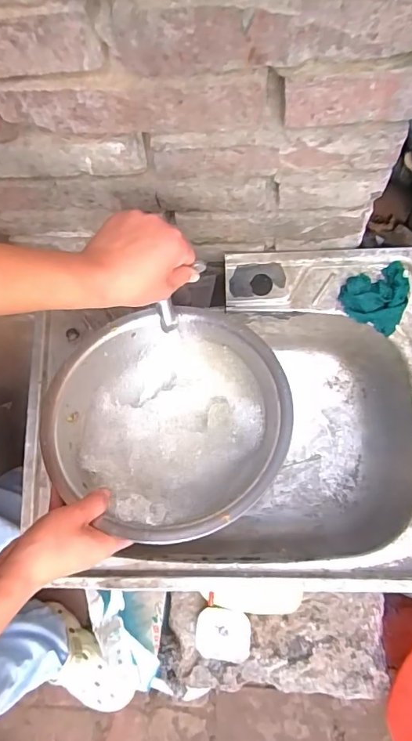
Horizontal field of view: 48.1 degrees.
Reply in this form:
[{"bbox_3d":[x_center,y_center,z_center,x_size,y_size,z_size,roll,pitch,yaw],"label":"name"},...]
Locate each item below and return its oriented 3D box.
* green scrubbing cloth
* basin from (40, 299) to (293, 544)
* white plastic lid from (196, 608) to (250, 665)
[{"bbox_3d":[0.228,-0.106,0.614,0.083,0.028,0.091,27,81,11],"label":"green scrubbing cloth"},{"bbox_3d":[-0.038,0.051,0.520,0.246,0.110,0.245,-1,72,2],"label":"basin"},{"bbox_3d":[0.030,0.458,0.804,0.092,0.029,0.086,2,73,3],"label":"white plastic lid"}]

